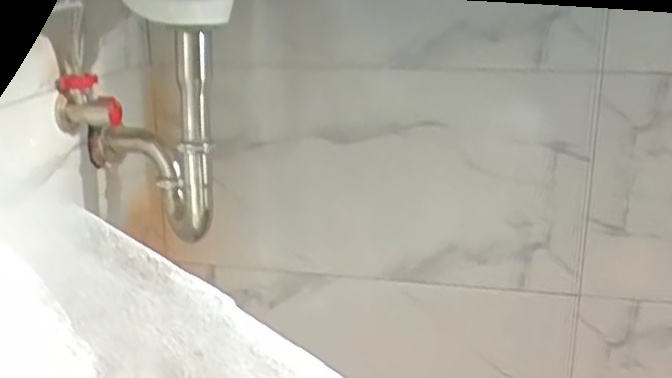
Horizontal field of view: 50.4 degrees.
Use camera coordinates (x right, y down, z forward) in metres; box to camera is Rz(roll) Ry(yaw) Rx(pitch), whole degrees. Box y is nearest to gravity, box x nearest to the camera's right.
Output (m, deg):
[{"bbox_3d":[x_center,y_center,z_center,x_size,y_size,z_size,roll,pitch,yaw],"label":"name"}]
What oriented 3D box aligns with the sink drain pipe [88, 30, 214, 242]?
[{"bbox_3d":[-0.221,-0.064,0.836,0.132,0.228,0.180,-7,19,-18],"label":"sink drain pipe"}]

